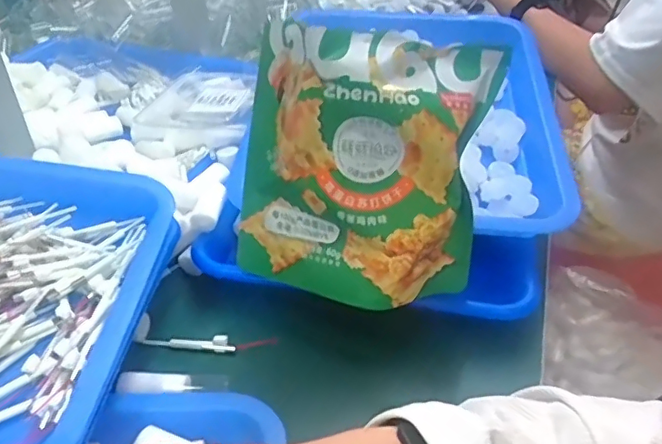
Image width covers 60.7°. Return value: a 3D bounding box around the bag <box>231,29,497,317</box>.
[{"bbox_3d":[0.018,-0.031,0.347,0.151,0.162,0.049,11,22,9],"label":"bag"}]

